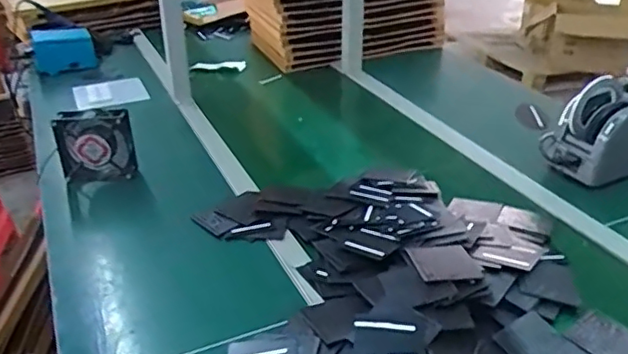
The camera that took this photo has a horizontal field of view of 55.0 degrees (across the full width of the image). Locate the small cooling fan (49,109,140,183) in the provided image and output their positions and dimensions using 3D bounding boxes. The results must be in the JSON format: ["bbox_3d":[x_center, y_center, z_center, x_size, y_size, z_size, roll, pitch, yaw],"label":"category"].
[{"bbox_3d":[-0.384,-0.053,1.059,0.129,0.130,0.035,-2,22,8],"label":"small cooling fan"}]

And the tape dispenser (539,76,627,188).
[{"bbox_3d":[0.528,-0.087,1.069,0.200,0.147,0.124,-15,32,-24],"label":"tape dispenser"}]

